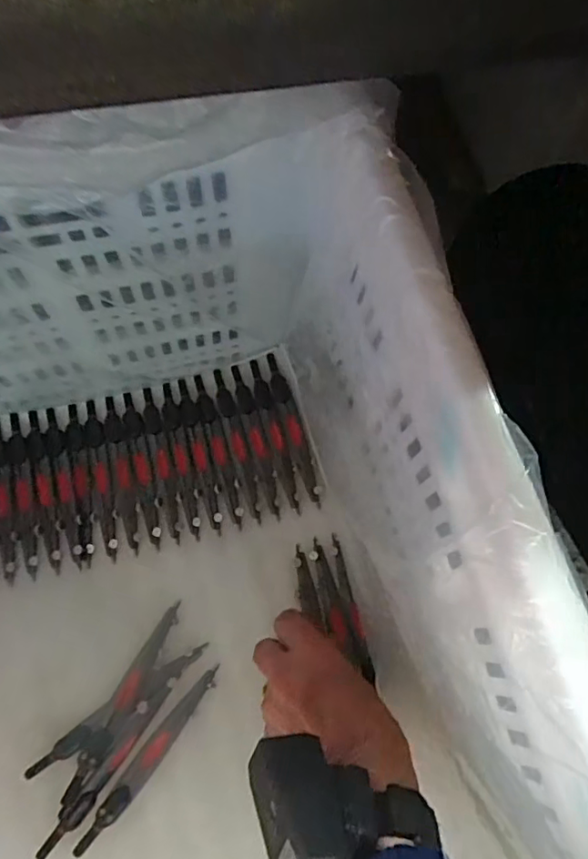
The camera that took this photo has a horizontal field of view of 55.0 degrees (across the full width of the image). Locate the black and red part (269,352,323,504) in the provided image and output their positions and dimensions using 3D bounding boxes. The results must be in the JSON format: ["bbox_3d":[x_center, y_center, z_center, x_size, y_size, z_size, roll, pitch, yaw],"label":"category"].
[{"bbox_3d":[0.000,-0.003,0.446,0.012,0.010,0.125,-17,71,-9],"label":"black and red part"}]

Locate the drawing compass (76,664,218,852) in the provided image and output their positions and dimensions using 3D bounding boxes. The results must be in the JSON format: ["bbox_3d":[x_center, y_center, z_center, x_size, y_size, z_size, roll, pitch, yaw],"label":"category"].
[{"bbox_3d":[-0.092,0.213,0.368,0.014,0.011,0.127,37,72,11],"label":"drawing compass"}]

